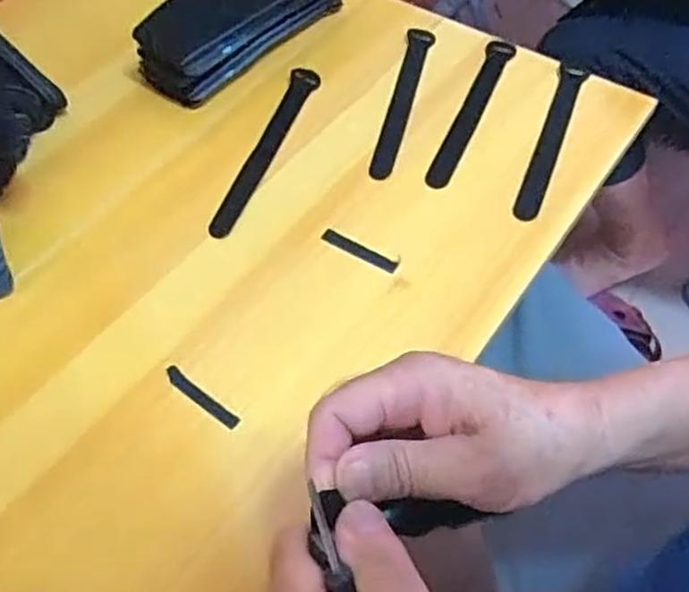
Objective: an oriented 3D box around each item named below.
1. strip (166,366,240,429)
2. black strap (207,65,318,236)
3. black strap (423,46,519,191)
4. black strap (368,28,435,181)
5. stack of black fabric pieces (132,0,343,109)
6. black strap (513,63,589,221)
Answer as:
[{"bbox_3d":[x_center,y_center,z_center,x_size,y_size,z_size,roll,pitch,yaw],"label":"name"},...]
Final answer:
[{"bbox_3d":[-0.091,0.063,0.436,0.060,0.004,0.010,34,61,23],"label":"strip"},{"bbox_3d":[-0.063,-0.125,0.563,0.019,0.013,0.196,16,56,12],"label":"black strap"},{"bbox_3d":[0.111,-0.161,0.598,0.026,0.008,0.197,18,56,14],"label":"black strap"},{"bbox_3d":[0.051,-0.172,0.603,0.023,0.012,0.193,10,55,8],"label":"black strap"},{"bbox_3d":[-0.090,-0.255,0.628,0.073,0.075,0.202,34,61,23],"label":"stack of black fabric pieces"},{"bbox_3d":[0.173,-0.133,0.577,0.023,0.008,0.193,17,56,13],"label":"black strap"}]

